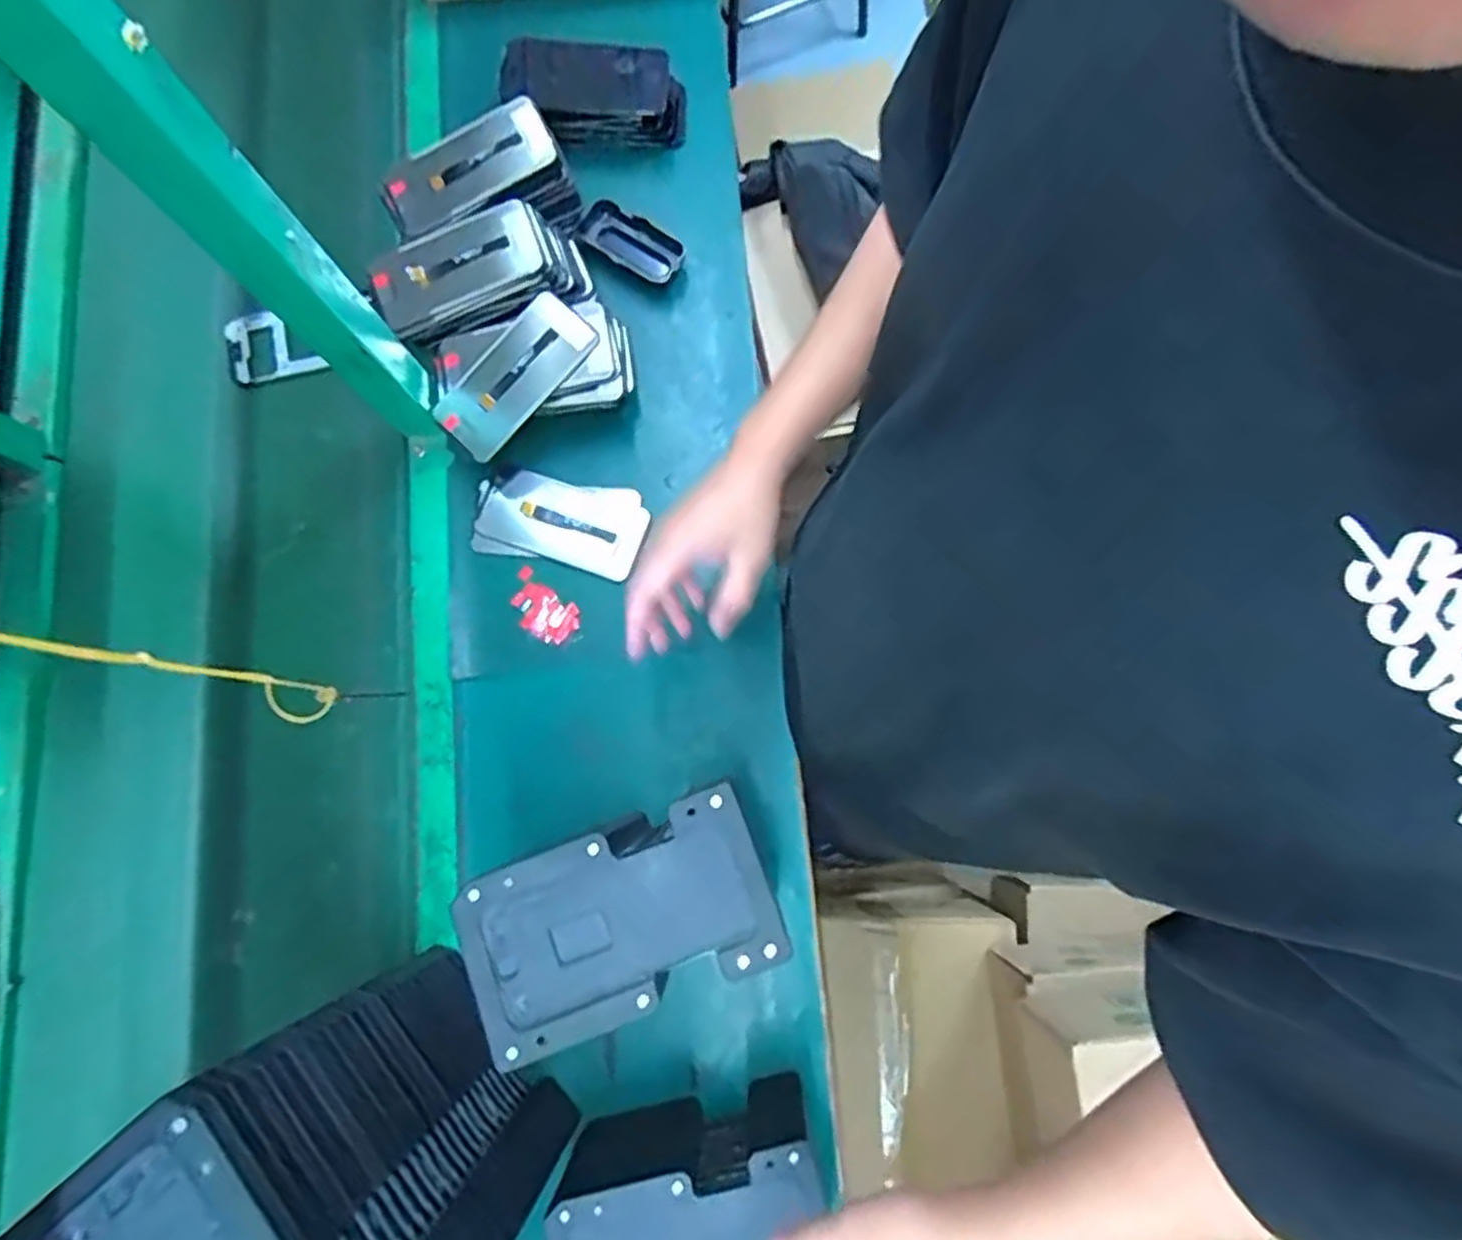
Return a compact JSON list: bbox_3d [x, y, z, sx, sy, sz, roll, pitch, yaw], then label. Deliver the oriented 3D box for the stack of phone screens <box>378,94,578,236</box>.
[{"bbox_3d":[-0.237,-0.405,0.711,0.162,0.071,0.094,-35,81,-6],"label":"stack of phone screens"}]

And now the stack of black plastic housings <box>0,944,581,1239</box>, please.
[{"bbox_3d":[-0.235,0.345,0.462,0.127,0.255,0.185,-43,82,-7],"label":"stack of black plastic housings"}]

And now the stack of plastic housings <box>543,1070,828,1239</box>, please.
[{"bbox_3d":[-0.031,0.442,0.557,0.179,0.113,0.112,-12,80,-2],"label":"stack of plastic housings"}]

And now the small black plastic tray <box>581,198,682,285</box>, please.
[{"bbox_3d":[-0.101,-0.380,0.749,0.107,0.033,0.039,36,82,6],"label":"small black plastic tray"}]

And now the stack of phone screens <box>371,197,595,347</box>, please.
[{"bbox_3d":[-0.229,-0.315,0.704,0.186,0.072,0.096,-25,80,-4],"label":"stack of phone screens"}]

